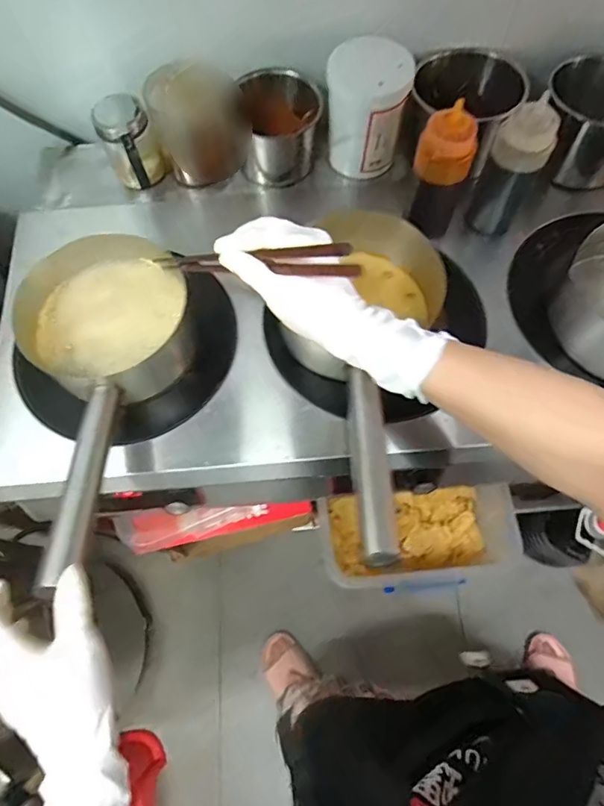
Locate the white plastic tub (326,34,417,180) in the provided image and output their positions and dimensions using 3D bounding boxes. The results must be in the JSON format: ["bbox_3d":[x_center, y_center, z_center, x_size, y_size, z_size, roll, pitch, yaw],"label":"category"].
[{"bbox_3d":[0.089,-0.399,0.691,0.115,0.153,0.090,7,69,4],"label":"white plastic tub"}]

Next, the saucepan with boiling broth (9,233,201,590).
[{"bbox_3d":[-0.227,-0.010,0.566,0.172,0.098,0.381,-3,55,0],"label":"saucepan with boiling broth"}]

